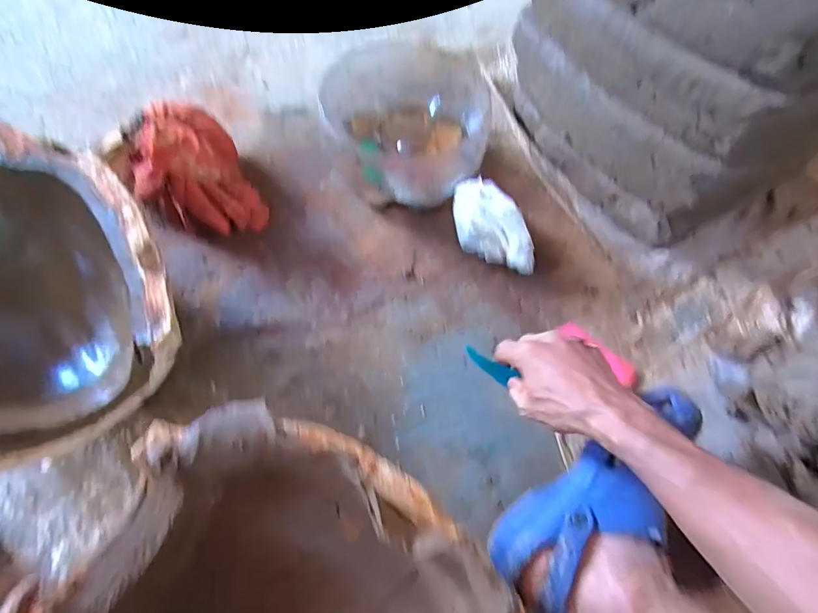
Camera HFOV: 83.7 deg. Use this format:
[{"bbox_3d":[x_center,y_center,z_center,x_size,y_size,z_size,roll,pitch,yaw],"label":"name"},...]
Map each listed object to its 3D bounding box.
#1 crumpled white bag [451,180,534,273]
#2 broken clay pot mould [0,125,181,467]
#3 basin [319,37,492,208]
[{"bbox_3d":[0.119,-0.112,0.654,0.088,0.067,0.154,-24,67,-15],"label":"crumpled white bag"},{"bbox_3d":[-0.423,-0.002,0.511,0.286,0.162,0.314,1,63,-3],"label":"broken clay pot mould"},{"bbox_3d":[-0.004,-0.286,0.708,0.217,0.117,0.255,-15,65,-11],"label":"basin"}]

